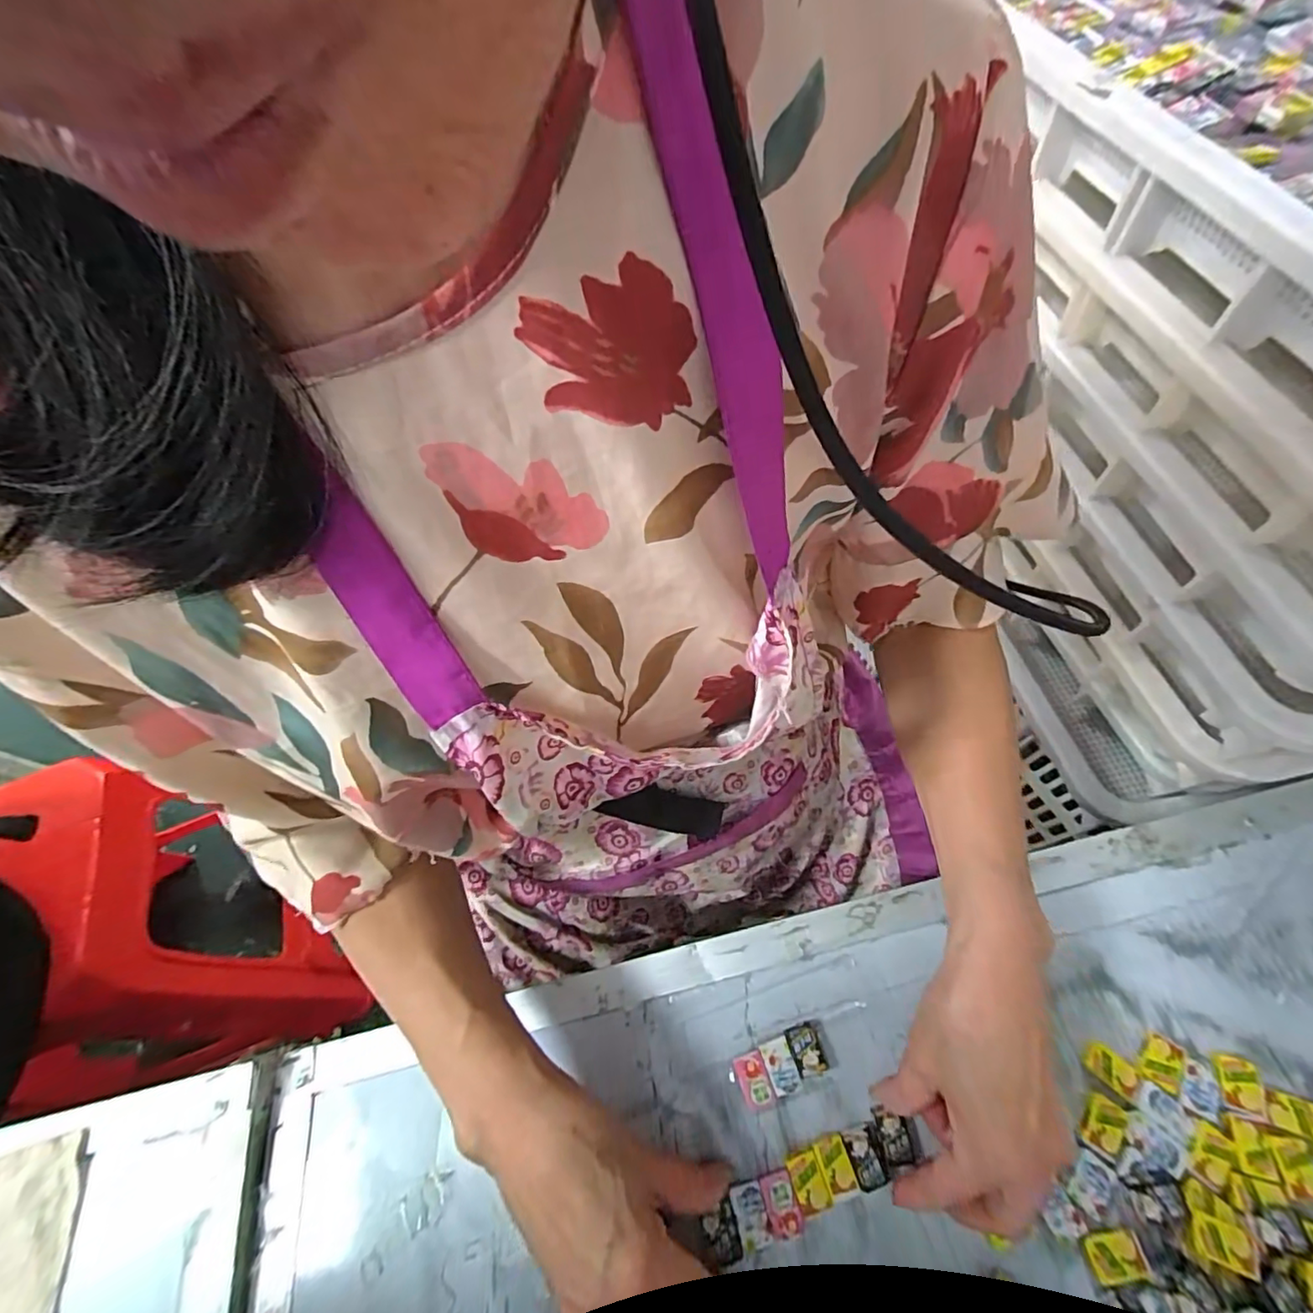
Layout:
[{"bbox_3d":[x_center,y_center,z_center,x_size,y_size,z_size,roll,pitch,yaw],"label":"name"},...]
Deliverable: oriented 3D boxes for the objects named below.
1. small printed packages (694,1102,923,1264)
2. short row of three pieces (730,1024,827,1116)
[{"bbox_3d":[0.081,0.284,0.298,0.120,0.005,0.027,-20,59,-9],"label":"small printed packages"},{"bbox_3d":[0.072,0.240,0.326,0.052,0.011,0.026,-22,60,-9],"label":"short row of three pieces"}]

